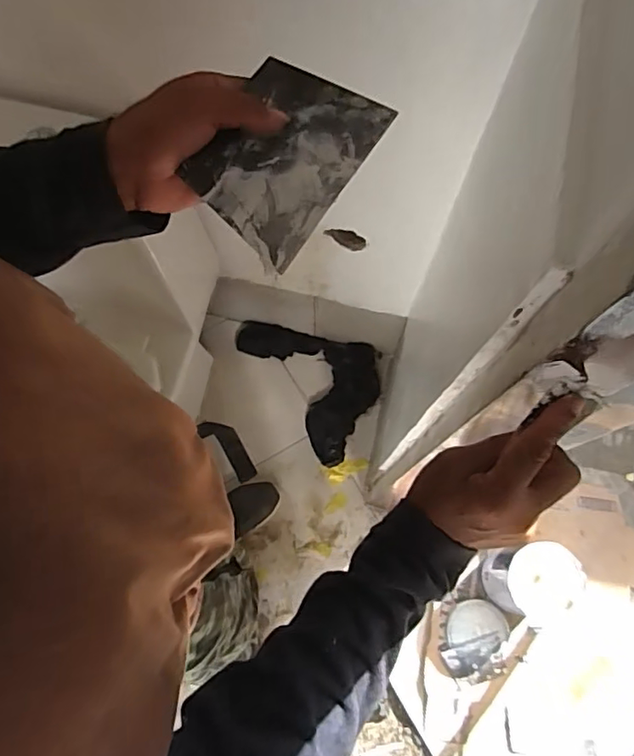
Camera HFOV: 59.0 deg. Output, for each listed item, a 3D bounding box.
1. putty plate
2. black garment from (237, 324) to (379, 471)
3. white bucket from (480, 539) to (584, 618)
[{"bbox_3d":[-0.022,-0.153,0.385,0.093,0.008,0.138,33,77,0],"label":"putty plate"},{"bbox_3d":[0.010,-0.022,1.474,0.272,0.044,0.431,-35,77,-10],"label":"black garment"},{"bbox_3d":[0.487,0.463,1.290,0.154,0.203,0.160,0,74,-1],"label":"white bucket"}]

